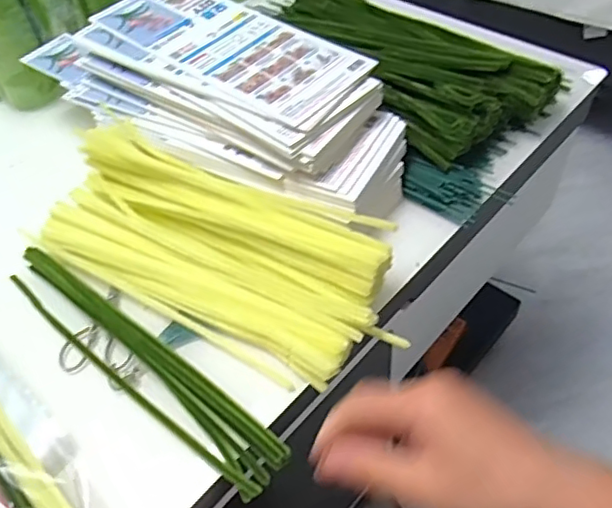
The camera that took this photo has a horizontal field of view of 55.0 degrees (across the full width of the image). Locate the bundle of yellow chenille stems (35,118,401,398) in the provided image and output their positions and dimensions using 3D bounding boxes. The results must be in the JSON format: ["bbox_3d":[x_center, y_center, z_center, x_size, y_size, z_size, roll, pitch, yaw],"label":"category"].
[{"bbox_3d":[-0.076,-0.008,0.487,0.322,0.055,0.133,24,57,23],"label":"bundle of yellow chenille stems"}]

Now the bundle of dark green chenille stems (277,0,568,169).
[{"bbox_3d":[0.097,-0.211,0.624,0.157,0.058,0.291,-32,55,-19],"label":"bundle of dark green chenille stems"}]

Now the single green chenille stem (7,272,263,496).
[{"bbox_3d":[-0.149,0.088,0.449,0.298,0.006,0.012,31,60,27],"label":"single green chenille stem"}]

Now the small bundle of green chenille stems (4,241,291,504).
[{"bbox_3d":[-0.138,0.075,0.449,0.295,0.015,0.041,31,60,27],"label":"small bundle of green chenille stems"}]

